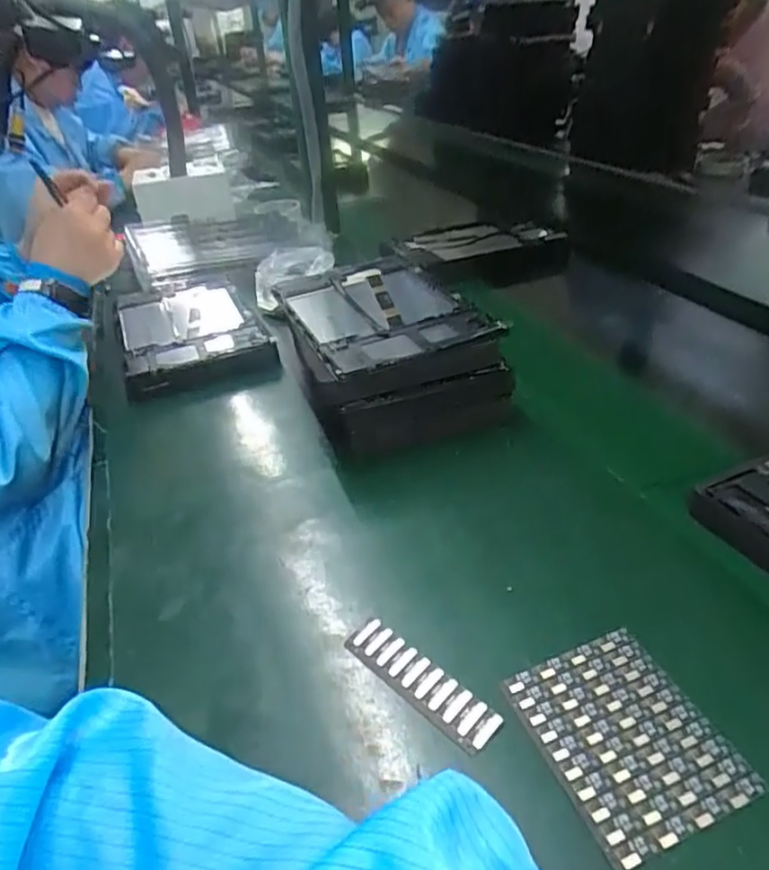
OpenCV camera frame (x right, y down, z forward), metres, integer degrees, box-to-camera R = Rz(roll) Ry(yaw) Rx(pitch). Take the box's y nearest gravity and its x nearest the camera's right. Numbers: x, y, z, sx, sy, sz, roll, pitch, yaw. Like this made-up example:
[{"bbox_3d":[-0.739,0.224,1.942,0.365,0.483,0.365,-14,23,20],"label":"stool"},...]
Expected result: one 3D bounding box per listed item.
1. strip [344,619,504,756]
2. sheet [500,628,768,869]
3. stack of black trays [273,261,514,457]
[{"bbox_3d":[0.019,0.134,0.344,0.024,0.005,0.098,-31,41,-33],"label":"strip"},{"bbox_3d":[0.119,0.148,0.310,0.082,0.004,0.097,-16,35,-15],"label":"sheet"},{"bbox_3d":[0.001,-0.079,0.590,0.162,0.087,0.225,-13,34,-11],"label":"stack of black trays"}]

